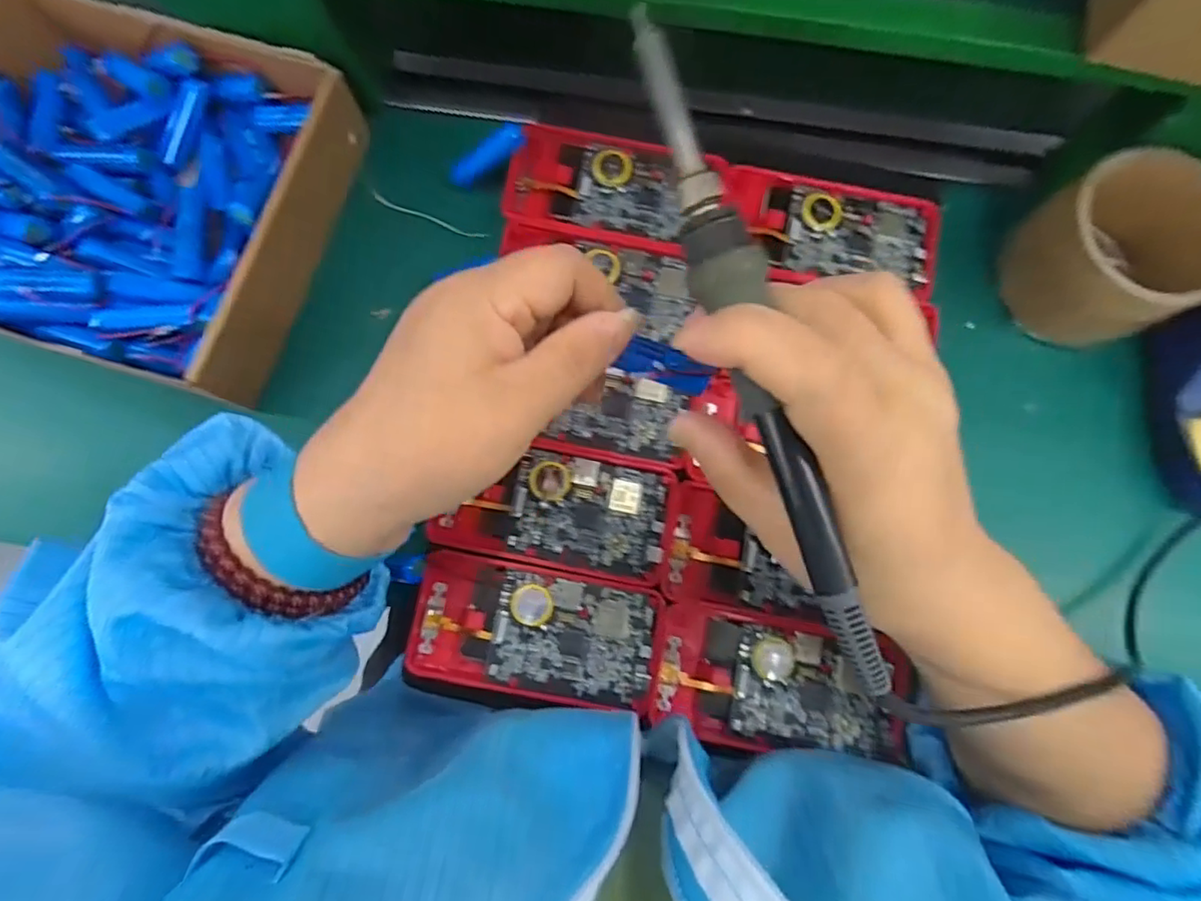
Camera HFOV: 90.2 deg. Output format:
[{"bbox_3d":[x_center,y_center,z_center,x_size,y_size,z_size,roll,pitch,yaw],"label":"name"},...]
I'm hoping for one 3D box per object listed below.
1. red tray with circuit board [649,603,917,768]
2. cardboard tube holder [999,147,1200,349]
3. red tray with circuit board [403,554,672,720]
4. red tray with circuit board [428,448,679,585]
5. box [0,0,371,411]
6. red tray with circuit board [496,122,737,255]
[{"bbox_3d":[0.090,0.117,0.300,0.123,0.008,0.063,10,80,2],"label":"red tray with circuit board"},{"bbox_3d":[0.277,-0.108,0.323,0.075,0.066,0.079,0,79,0],"label":"cardboard tube holder"},{"bbox_3d":[-0.032,0.091,0.301,0.122,0.009,0.062,10,80,2],"label":"red tray with circuit board"},{"bbox_3d":[-0.023,0.031,0.316,0.118,0.009,0.058,10,80,2],"label":"red tray with circuit board"},{"bbox_3d":[-0.263,-0.144,0.335,0.205,0.049,0.196,18,80,3],"label":"box"},{"bbox_3d":[0.009,-0.152,0.347,0.124,0.013,0.064,12,80,2],"label":"red tray with circuit board"}]

